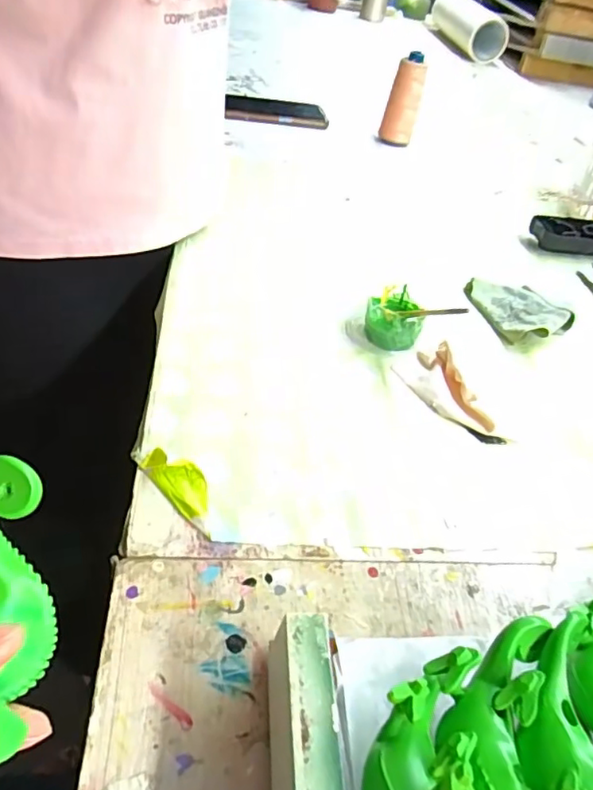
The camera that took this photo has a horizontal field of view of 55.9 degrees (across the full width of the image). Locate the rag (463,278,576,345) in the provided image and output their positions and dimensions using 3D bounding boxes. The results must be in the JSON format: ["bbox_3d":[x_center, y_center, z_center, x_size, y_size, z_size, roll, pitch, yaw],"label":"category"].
[{"bbox_3d":[0.201,-0.084,0.522,0.074,0.021,0.094,-24,55,-33],"label":"rag"}]

